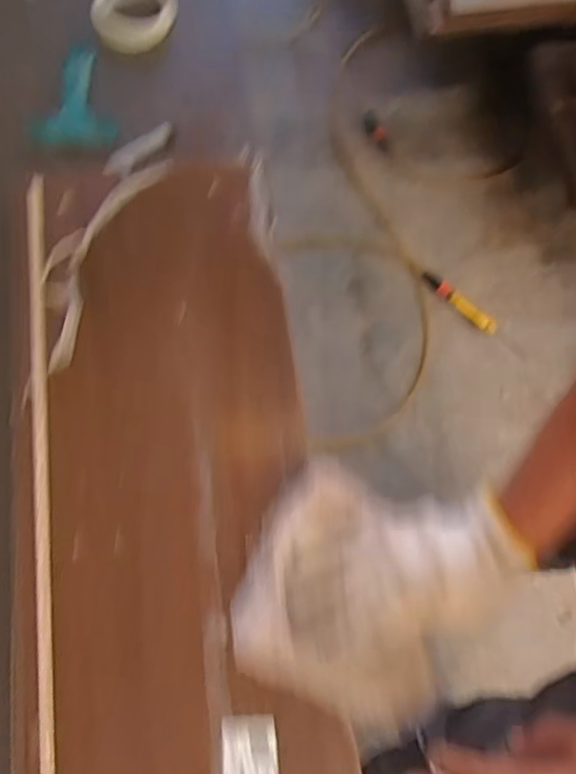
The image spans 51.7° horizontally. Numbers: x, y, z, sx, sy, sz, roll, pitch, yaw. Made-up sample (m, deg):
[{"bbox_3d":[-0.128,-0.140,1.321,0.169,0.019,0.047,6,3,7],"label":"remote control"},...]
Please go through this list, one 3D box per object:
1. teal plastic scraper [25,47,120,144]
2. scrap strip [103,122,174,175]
[{"bbox_3d":[-0.248,-0.328,0.671,0.097,0.033,0.111,-5,73,-5],"label":"teal plastic scraper"},{"bbox_3d":[-0.164,-0.265,0.665,0.092,0.021,0.023,-37,79,-13],"label":"scrap strip"}]

